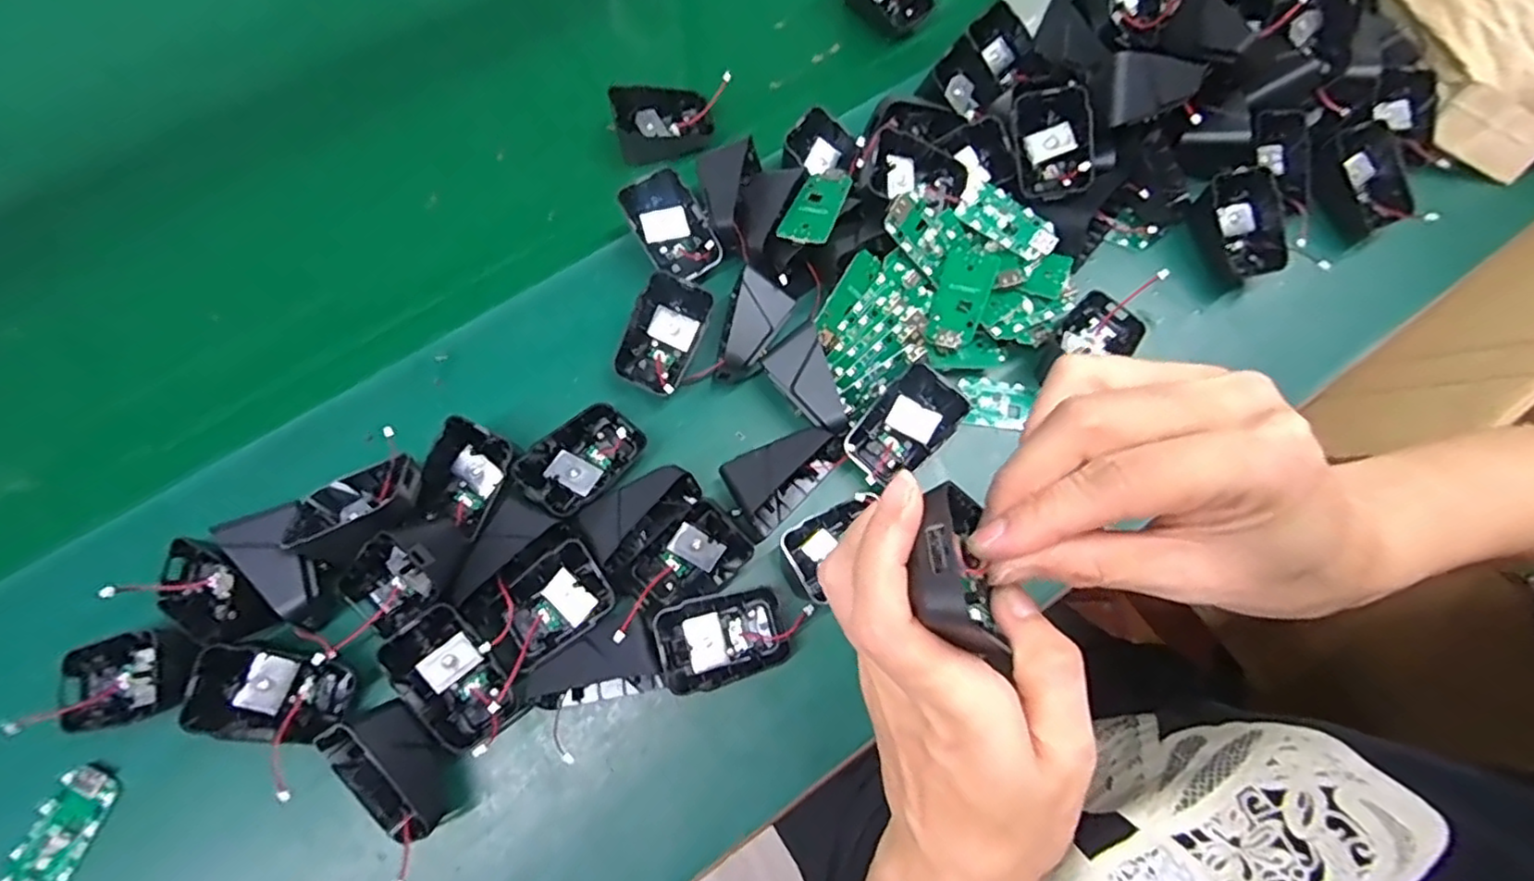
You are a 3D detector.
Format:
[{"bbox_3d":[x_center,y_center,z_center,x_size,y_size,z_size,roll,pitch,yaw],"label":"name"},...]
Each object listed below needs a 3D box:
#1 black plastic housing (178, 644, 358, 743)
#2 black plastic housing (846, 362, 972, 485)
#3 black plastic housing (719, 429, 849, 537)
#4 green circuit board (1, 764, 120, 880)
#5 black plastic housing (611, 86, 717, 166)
[{"bbox_3d":[-0.254,0.127,0.332,0.065,0.031,0.042,9,74,1],"label":"black plastic housing"},{"bbox_3d":[0.083,-0.007,0.391,0.046,0.021,0.069,40,105,-5],"label":"black plastic housing"},{"bbox_3d":[0.012,0.021,0.382,0.069,0.040,0.044,-27,76,-9],"label":"black plastic housing"},{"bbox_3d":[-0.358,0.200,0.336,0.032,0.009,0.062,18,74,3],"label":"green circuit board"},{"bbox_3d":[-0.072,-0.223,0.461,0.068,0.029,0.045,-17,75,-6],"label":"black plastic housing"}]

